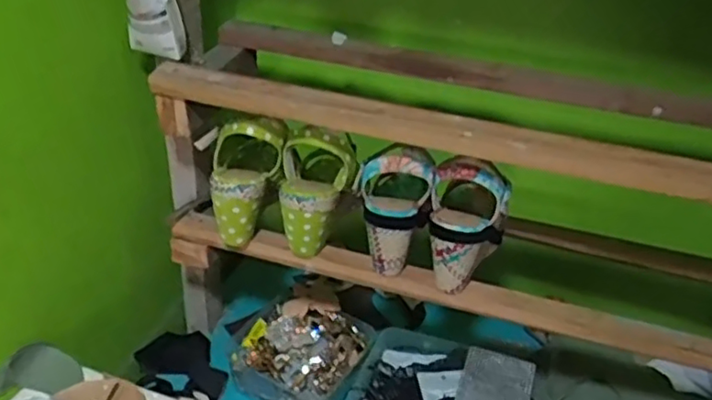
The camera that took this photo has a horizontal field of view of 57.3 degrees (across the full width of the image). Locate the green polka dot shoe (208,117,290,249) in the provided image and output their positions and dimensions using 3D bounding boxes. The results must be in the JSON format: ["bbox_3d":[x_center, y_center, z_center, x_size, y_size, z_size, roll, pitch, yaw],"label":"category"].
[{"bbox_3d":[-0.138,-0.024,0.739,0.081,0.150,0.065,18,3,19],"label":"green polka dot shoe"}]

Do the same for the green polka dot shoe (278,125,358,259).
[{"bbox_3d":[-0.044,-0.009,0.729,0.078,0.133,0.065,6,32,1],"label":"green polka dot shoe"}]

